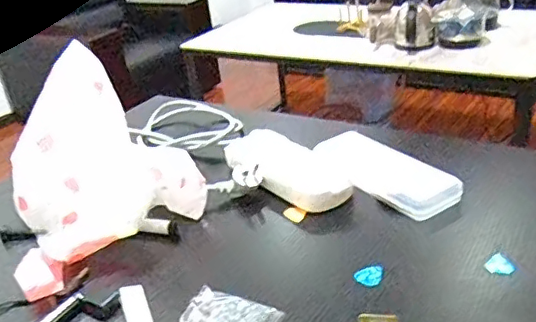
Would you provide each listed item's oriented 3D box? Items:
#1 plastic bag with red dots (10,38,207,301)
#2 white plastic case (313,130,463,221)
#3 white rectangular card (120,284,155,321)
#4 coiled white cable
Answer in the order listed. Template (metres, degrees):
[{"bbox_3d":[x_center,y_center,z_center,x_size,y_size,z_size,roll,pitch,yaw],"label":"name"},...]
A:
[{"bbox_3d":[-0.187,-0.001,0.617,0.206,0.176,0.199,-17,29,-18],"label":"plastic bag with red dots"},{"bbox_3d":[0.135,0.012,0.663,0.074,0.027,0.184,-23,31,-27],"label":"white plastic case"},{"bbox_3d":[-0.118,0.139,0.510,0.023,0.005,0.079,-16,29,-17],"label":"white rectangular card"},{"bbox_3d":[-0.122,-0.051,0.858,0.163,0.031,0.120,16,35,37],"label":"coiled white cable"}]

